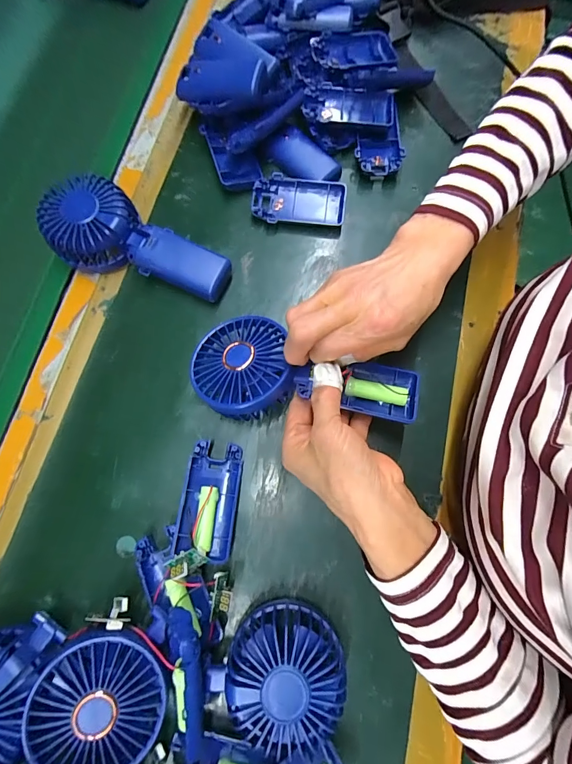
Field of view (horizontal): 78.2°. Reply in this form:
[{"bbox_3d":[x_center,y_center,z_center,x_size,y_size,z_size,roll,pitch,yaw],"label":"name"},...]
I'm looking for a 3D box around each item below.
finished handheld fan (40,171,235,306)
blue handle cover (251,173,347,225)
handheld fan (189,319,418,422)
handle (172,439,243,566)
[{"bbox_3d":[-0.136,-0.127,0.333,0.167,0.053,0.079,24,78,6],"label":"finished handheld fan"},{"bbox_3d":[0.013,-0.182,0.360,0.094,0.018,0.045,8,77,2],"label":"blue handle cover"},{"bbox_3d":[0.014,-0.007,0.280,0.177,0.033,0.084,9,77,2],"label":"handheld fan"},{"bbox_3d":[-0.062,0.095,0.290,0.043,0.033,0.089,7,77,2],"label":"handle"}]

